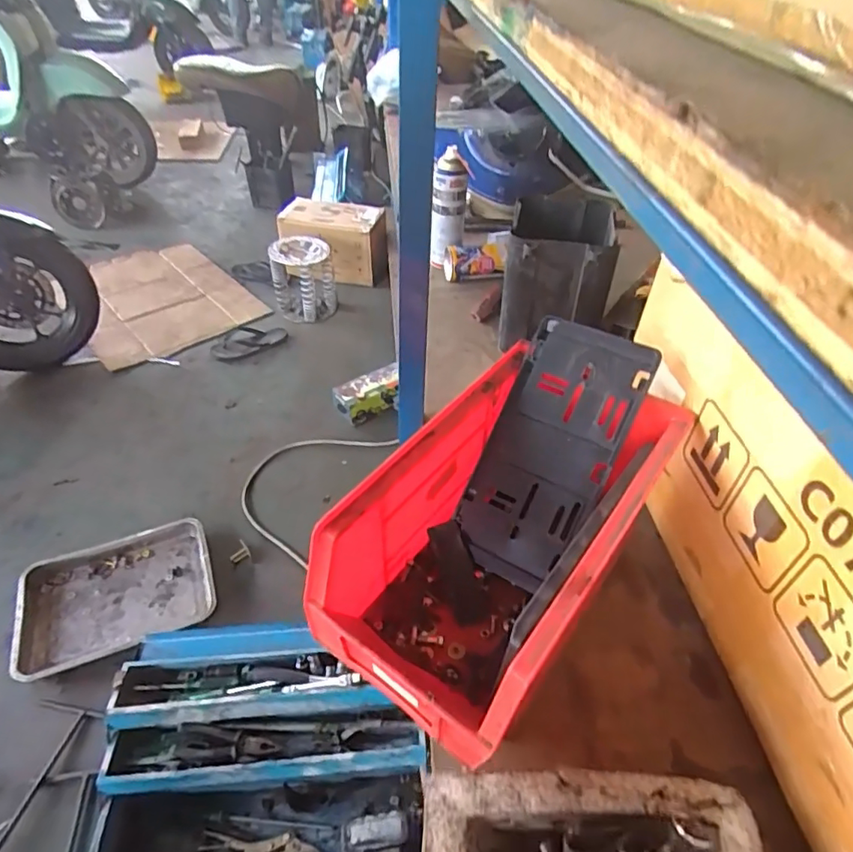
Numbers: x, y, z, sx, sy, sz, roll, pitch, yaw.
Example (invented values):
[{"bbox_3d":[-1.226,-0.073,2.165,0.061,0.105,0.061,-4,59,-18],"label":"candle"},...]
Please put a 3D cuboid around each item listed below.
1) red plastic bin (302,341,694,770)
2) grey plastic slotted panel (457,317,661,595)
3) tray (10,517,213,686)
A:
[{"bbox_3d":[0.079,0.105,0.567,0.205,0.170,0.368,29,50,25],"label":"red plastic bin"},{"bbox_3d":[0.136,0.029,0.615,0.134,0.023,0.284,24,89,21],"label":"grey plastic slotted panel"},{"bbox_3d":[-0.693,0.384,1.258,0.395,0.060,0.279,-16,47,-18],"label":"tray"}]

